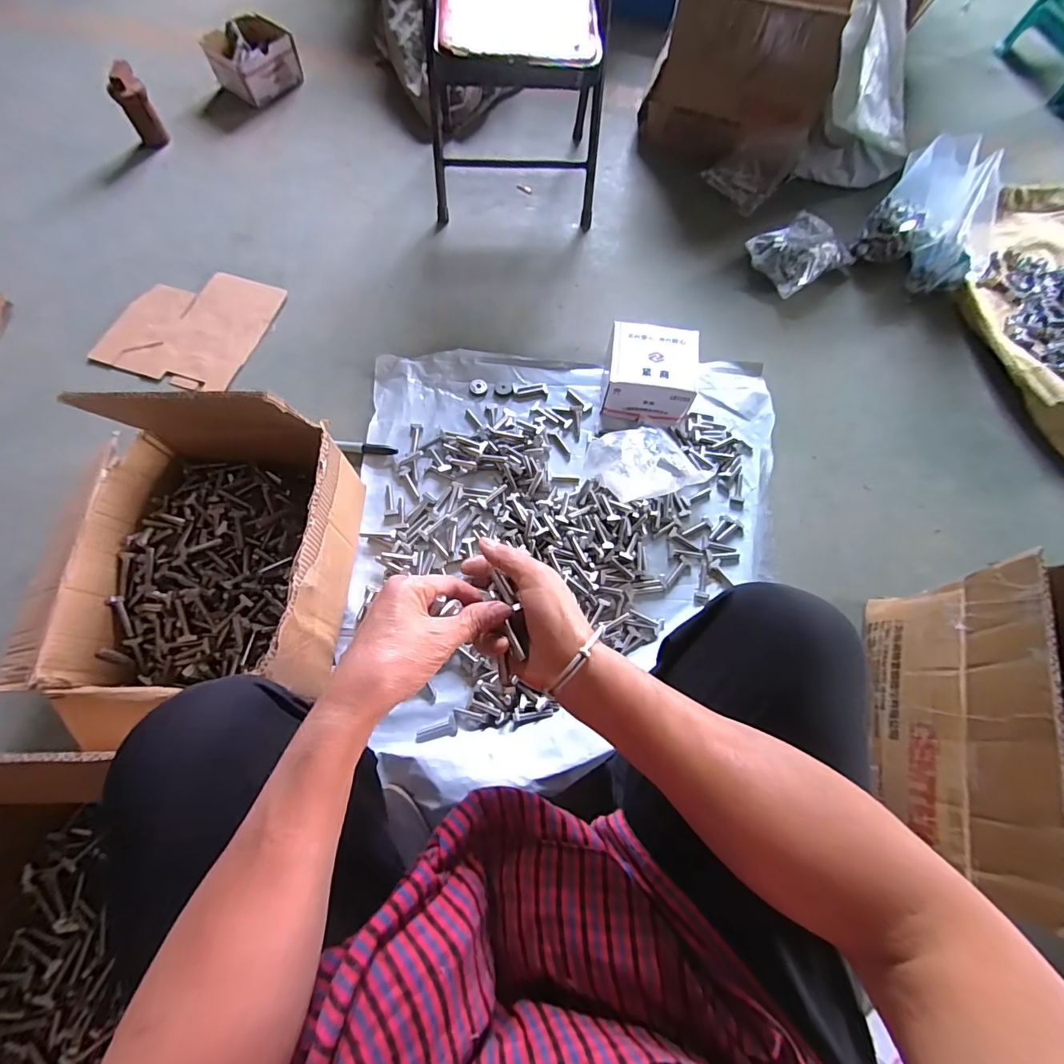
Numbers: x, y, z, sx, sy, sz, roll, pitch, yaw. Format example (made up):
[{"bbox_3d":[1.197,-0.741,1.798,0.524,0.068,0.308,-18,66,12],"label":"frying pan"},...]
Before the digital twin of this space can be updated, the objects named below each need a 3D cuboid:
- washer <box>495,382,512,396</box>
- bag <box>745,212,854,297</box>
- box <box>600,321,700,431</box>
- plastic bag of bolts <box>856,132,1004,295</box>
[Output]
[{"bbox_3d":[-0.050,-0.256,0.839,0.030,0.004,0.027,6,69,1],"label":"washer"},{"bbox_3d":[0.533,-0.559,0.940,0.185,0.058,0.141,-33,73,-13],"label":"bag"},{"bbox_3d":[0.198,-0.266,0.807,0.148,0.088,0.149,6,69,1],"label":"box"},{"bbox_3d":[0.776,-0.587,0.887,0.231,0.172,0.131,39,73,13],"label":"plastic bag of bolts"}]

